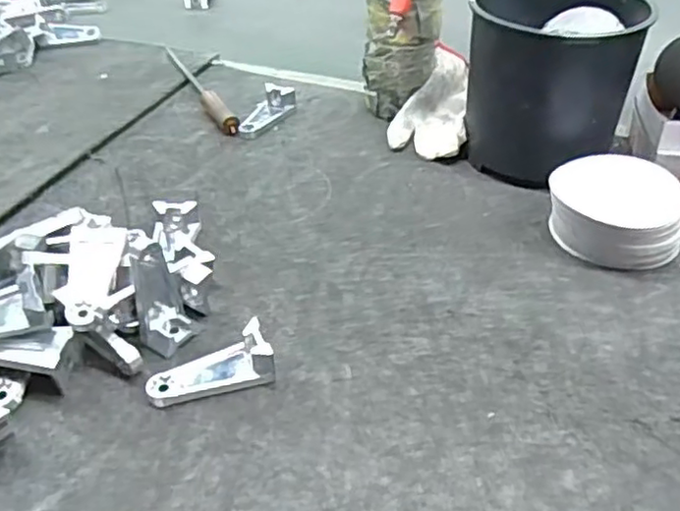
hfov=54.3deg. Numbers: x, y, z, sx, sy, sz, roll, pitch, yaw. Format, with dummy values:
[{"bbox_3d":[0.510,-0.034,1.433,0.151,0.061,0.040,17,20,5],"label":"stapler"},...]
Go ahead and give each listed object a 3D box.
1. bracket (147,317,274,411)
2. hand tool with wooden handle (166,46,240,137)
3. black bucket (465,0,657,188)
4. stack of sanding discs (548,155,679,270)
[{"bbox_3d":[-0.101,0.082,0.510,0.094,0.031,0.041,-10,39,-12],"label":"bracket"},{"bbox_3d":[-0.201,-0.237,0.921,0.026,0.024,0.281,-19,42,-22],"label":"hand tool with wooden handle"},{"bbox_3d":[0.227,-0.188,0.727,0.162,0.177,0.169,-1,38,0],"label":"black bucket"},{"bbox_3d":[0.267,-0.042,0.640,0.126,0.064,0.108,16,41,21],"label":"stack of sanding discs"}]

